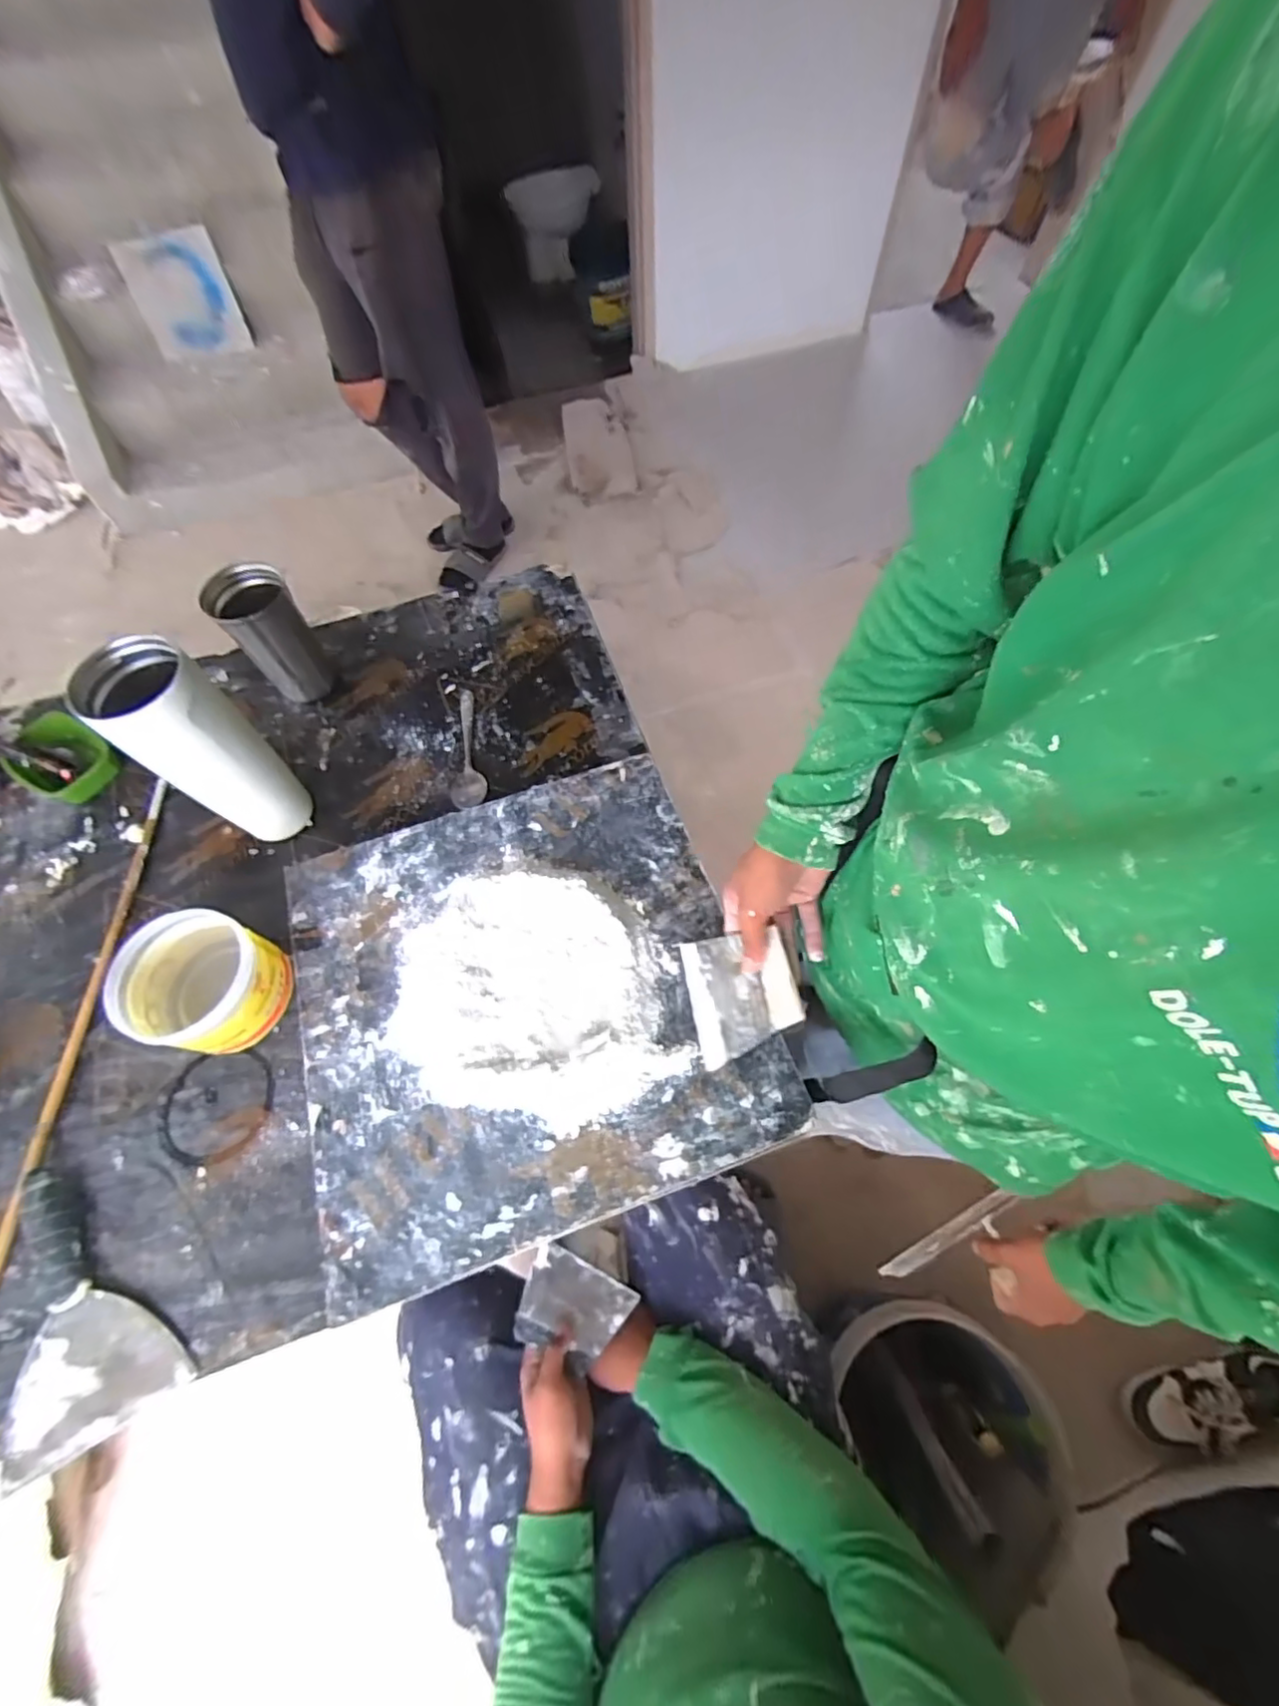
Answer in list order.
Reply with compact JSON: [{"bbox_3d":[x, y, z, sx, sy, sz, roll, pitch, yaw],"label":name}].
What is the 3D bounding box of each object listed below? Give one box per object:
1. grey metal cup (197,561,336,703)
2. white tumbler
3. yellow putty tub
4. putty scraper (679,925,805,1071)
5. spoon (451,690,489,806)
[{"bbox_3d":[-0.424,-0.251,0.714,0.079,0.149,0.079,-1,64,2],"label":"grey metal cup"},{"bbox_3d":[-0.410,-0.092,0.589,0.097,0.224,0.085,33,69,17],"label":"white tumbler"},{"bbox_3d":[-0.397,0.118,0.558,0.117,0.087,0.112,-1,64,2],"label":"yellow putty tub"},{"bbox_3d":[0.085,0.116,0.528,0.102,0.005,0.105,-31,57,29],"label":"putty scraper"},{"bbox_3d":[-0.207,-0.126,0.710,0.042,0.018,0.180,-14,64,-5],"label":"spoon"}]

